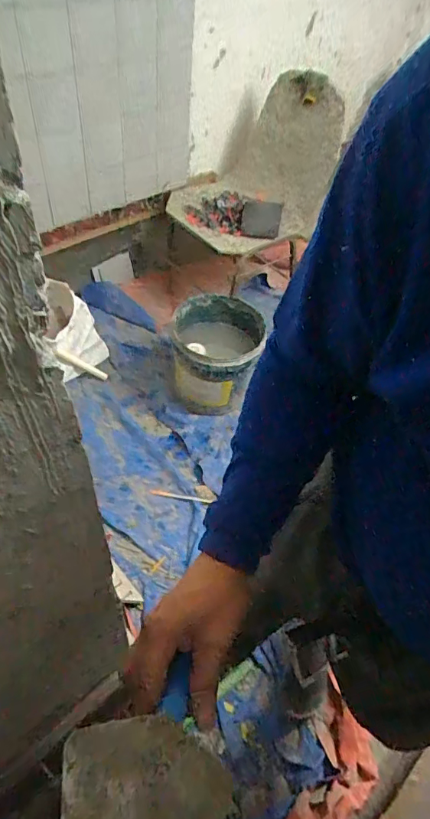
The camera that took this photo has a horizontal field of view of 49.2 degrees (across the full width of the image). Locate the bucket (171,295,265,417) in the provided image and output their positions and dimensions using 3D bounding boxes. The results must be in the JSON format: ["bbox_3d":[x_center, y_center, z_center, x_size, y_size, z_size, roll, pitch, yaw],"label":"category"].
[{"bbox_3d":[0.003,-0.180,1.608,0.290,0.285,0.283,3,51,-4],"label":"bucket"}]

